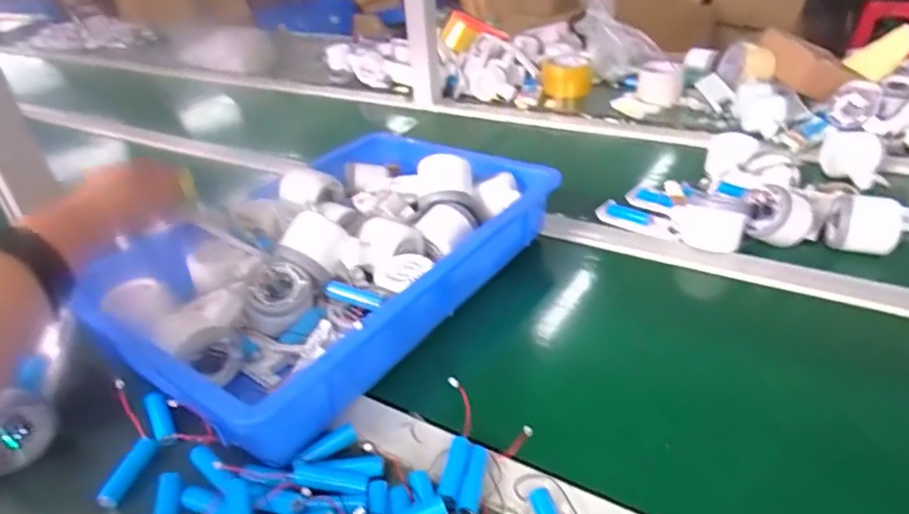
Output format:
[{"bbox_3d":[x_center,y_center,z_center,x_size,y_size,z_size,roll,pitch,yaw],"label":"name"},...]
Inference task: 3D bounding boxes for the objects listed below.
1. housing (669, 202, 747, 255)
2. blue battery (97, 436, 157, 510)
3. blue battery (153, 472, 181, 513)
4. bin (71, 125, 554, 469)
[{"bbox_3d":[0.270,-0.034,0.616,0.077,0.049,0.032,24,42,38],"label":"housing"},{"bbox_3d":[-0.236,0.156,0.413,0.013,0.011,0.052,3,35,16],"label":"blue battery"},{"bbox_3d":[-0.197,0.172,0.388,0.017,0.010,0.051,-12,48,-7],"label":"blue battery"},{"bbox_3d":[-0.112,-0.008,0.567,0.274,0.088,0.402,21,42,31],"label":"bin"}]

